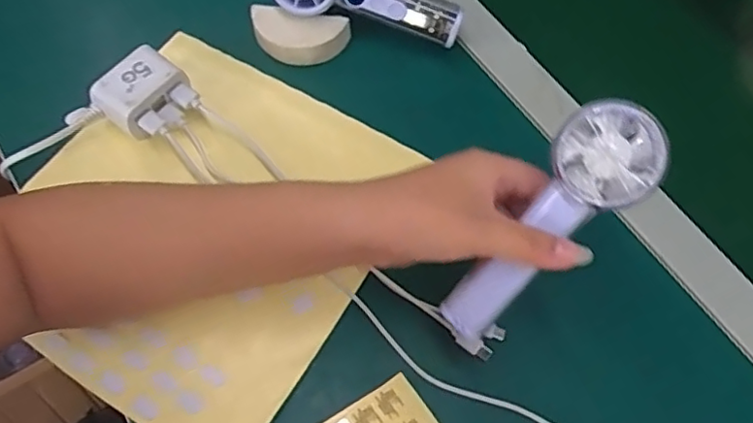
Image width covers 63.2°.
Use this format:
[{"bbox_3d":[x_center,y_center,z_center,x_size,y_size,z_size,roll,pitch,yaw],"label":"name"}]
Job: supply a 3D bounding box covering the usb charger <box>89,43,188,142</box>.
[{"bbox_3d":[-0.171,-0.086,0.448,0.039,0.038,0.058,37,68,14],"label":"usb charger"}]

